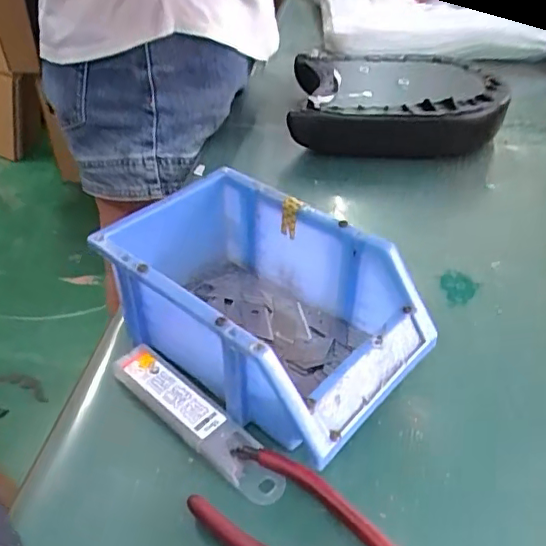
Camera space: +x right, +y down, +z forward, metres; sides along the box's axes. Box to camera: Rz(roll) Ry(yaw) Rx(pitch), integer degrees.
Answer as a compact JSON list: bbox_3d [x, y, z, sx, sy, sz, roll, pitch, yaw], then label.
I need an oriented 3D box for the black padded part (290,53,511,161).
[{"bbox_3d":[0.126,-0.185,0.613,0.209,0.052,0.184,0,40,3],"label":"black padded part"}]

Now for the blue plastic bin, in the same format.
[{"bbox_3d":[-0.006,0.017,0.356,0.180,0.074,0.113,29,47,31],"label":"blue plastic bin"}]

